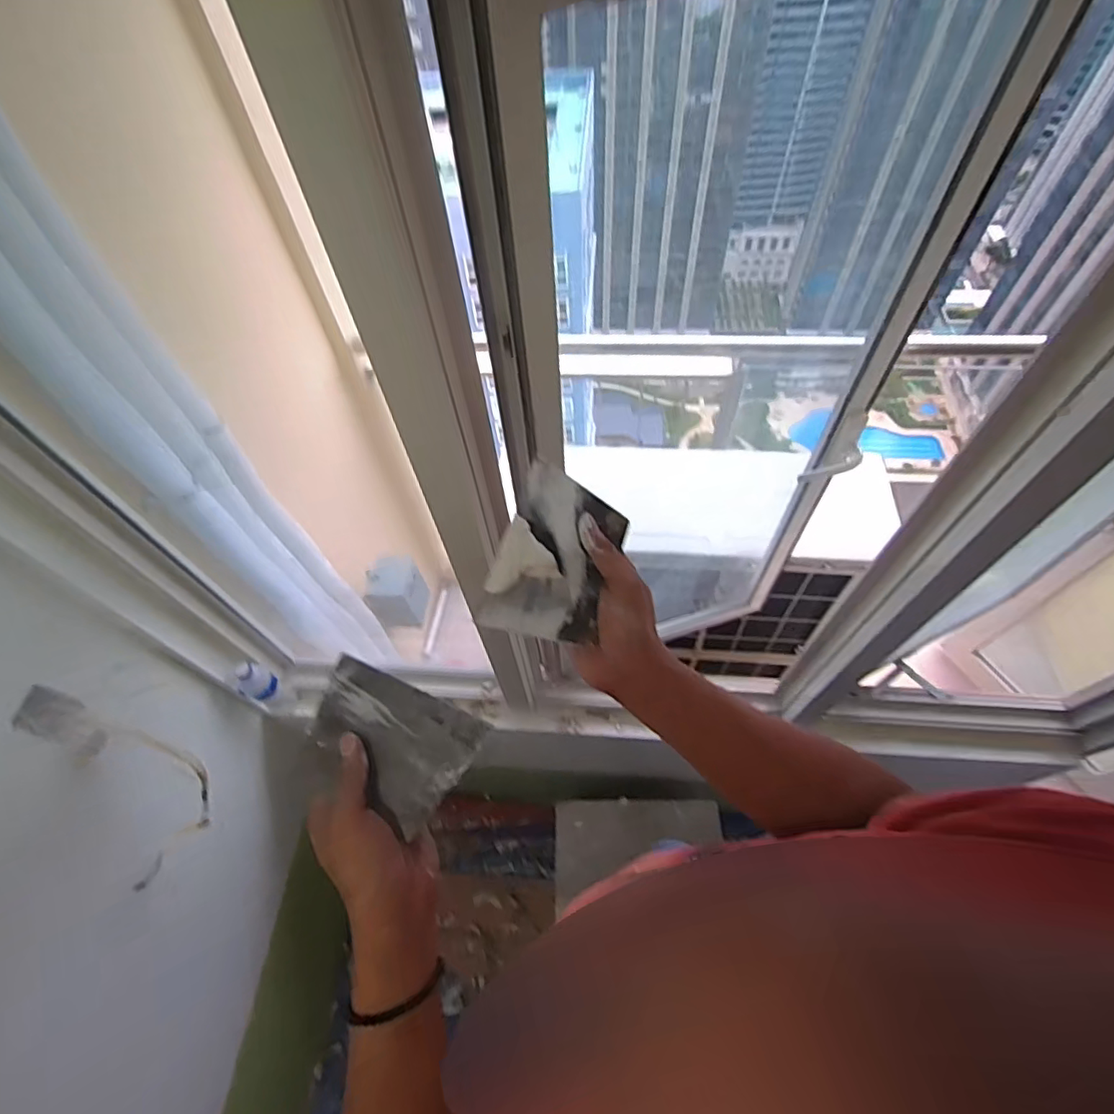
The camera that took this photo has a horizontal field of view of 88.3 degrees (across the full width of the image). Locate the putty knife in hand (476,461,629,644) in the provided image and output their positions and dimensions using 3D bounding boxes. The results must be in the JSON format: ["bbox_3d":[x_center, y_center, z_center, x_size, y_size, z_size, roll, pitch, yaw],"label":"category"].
[{"bbox_3d":[0.001,-0.001,0.457,0.090,0.015,0.138,24,66,-14],"label":"putty knife in hand"}]

